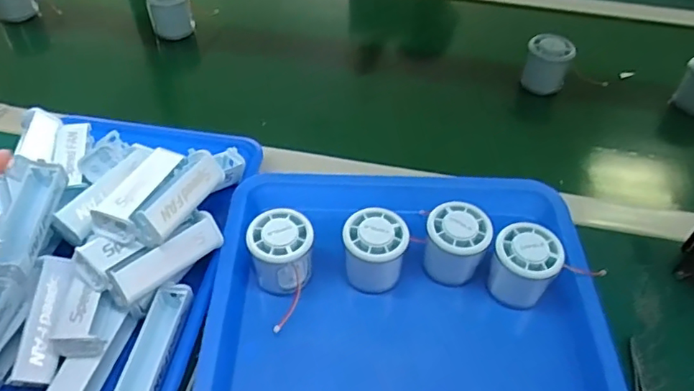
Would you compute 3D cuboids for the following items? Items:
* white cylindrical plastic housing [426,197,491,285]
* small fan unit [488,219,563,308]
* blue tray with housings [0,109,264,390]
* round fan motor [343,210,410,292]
[{"bbox_3d":[0.099,0.049,0.519,0.053,0.074,0.053,15,49,11],"label":"white cylindrical plastic housing"},{"bbox_3d":[0.157,0.064,0.500,0.054,0.063,0.051,23,51,18],"label":"small fan unit"},{"bbox_3d":[-0.230,0.034,0.496,0.244,0.094,0.334,9,48,6],"label":"blue tray with housings"},{"bbox_3d":[0.024,0.053,0.512,0.054,0.069,0.051,1,48,-2],"label":"round fan motor"}]

